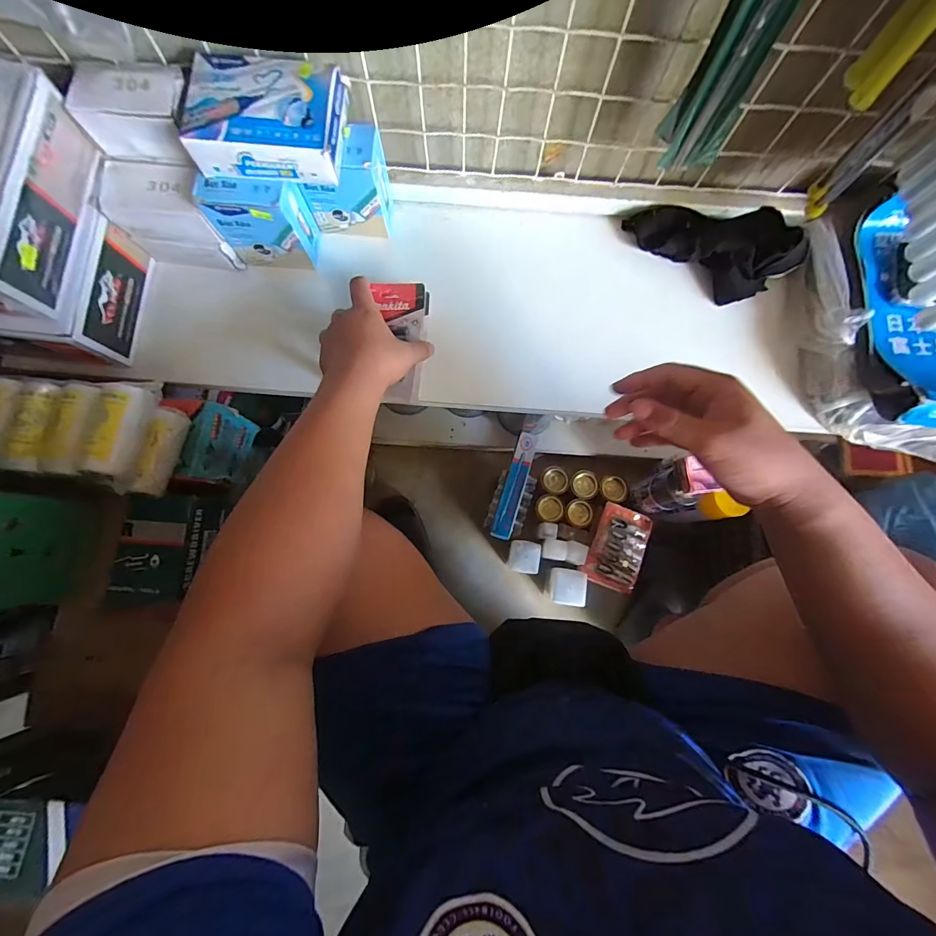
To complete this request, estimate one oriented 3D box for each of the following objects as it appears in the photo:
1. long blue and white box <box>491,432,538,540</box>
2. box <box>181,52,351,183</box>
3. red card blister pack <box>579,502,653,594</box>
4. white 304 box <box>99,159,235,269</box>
[{"bbox_3d":[0.088,0.032,0.759,0.039,0.024,0.204,17,79,3],"label":"long blue and white box"},{"bbox_3d":[-0.202,-0.354,0.411,0.145,0.042,0.102,4,79,1],"label":"box"},{"bbox_3d":[0.278,0.145,0.742,0.092,0.022,0.145,24,80,5],"label":"red card blister pack"},{"bbox_3d":[-0.351,-0.299,0.481,0.115,0.090,0.070,1,79,0],"label":"white 304 box"}]

